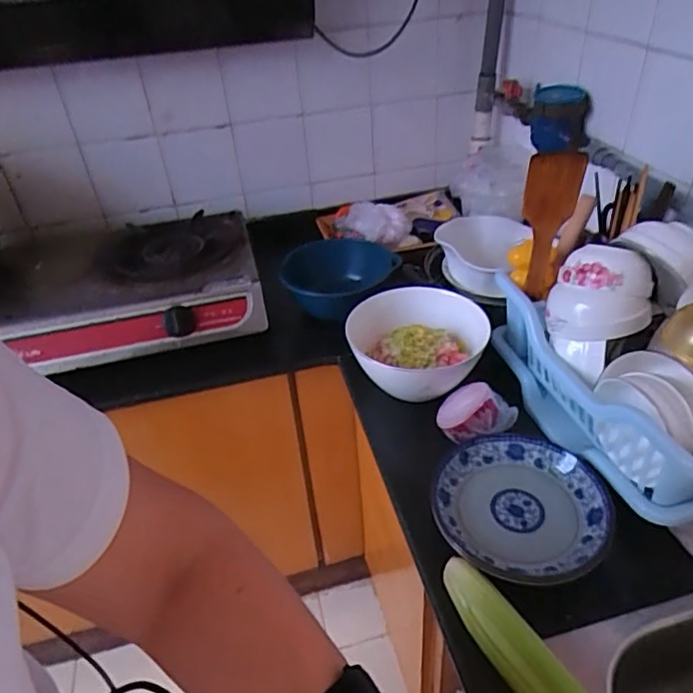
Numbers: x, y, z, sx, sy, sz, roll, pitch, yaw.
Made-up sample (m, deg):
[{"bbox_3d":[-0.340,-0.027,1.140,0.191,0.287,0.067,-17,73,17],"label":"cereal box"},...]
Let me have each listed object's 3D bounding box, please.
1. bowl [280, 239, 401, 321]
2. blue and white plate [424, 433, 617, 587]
[{"bbox_3d":[-0.035,-0.136,1.073,0.220,0.085,0.219,-2,39,1],"label":"bowl"},{"bbox_3d":[0.201,0.186,0.653,0.190,0.029,0.191,-2,39,1],"label":"blue and white plate"}]

